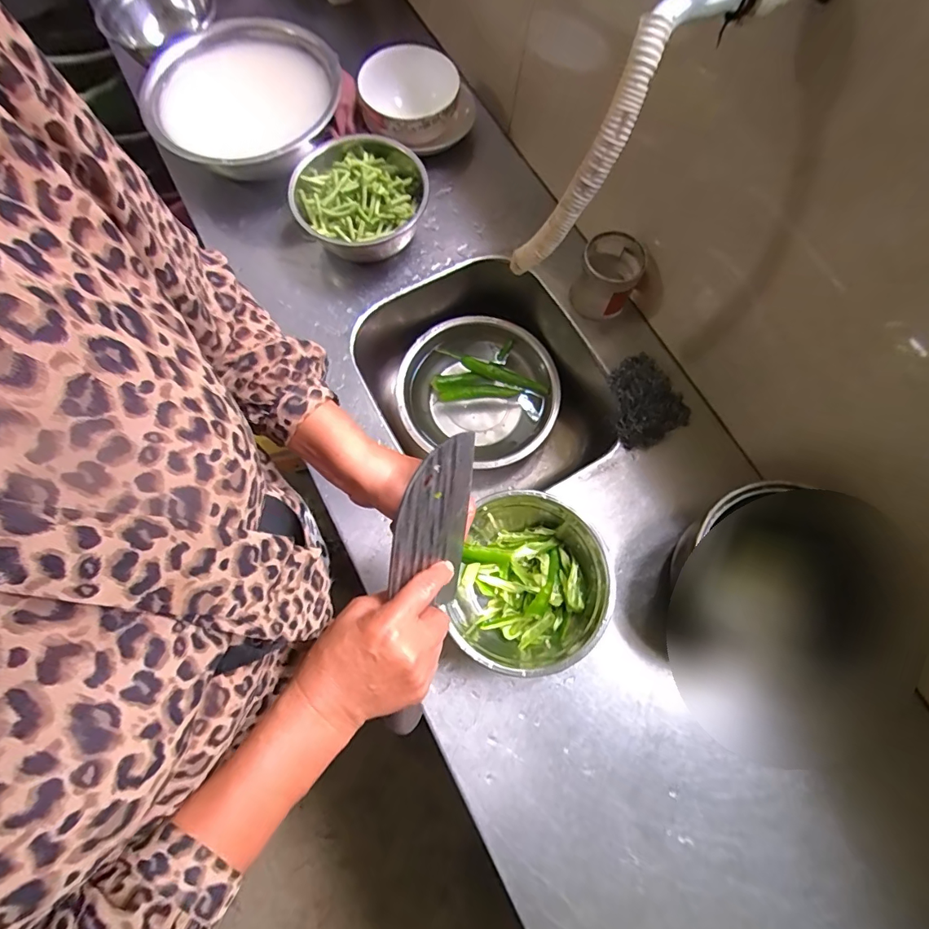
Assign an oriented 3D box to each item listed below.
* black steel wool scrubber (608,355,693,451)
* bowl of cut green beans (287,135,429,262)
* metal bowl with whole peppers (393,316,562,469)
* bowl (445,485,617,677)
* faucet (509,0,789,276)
[{"bbox_3d":[0.239,-0.087,0.617,0.078,0.063,0.117,-22,76,-7],"label":"black steel wool scrubber"},{"bbox_3d":[-0.151,-0.390,0.678,0.184,0.098,0.190,0,75,-1],"label":"bowl of cut green beans"},{"bbox_3d":[0.026,-0.121,0.783,0.252,0.078,0.241,0,74,-1],"label":"metal bowl with whole peppers"},{"bbox_3d":[0.081,0.140,0.534,0.176,0.074,0.187,0,74,-1],"label":"bowl"},{"bbox_3d":[0.177,-0.331,0.399,0.310,0.223,0.076,-34,78,-9],"label":"faucet"}]

